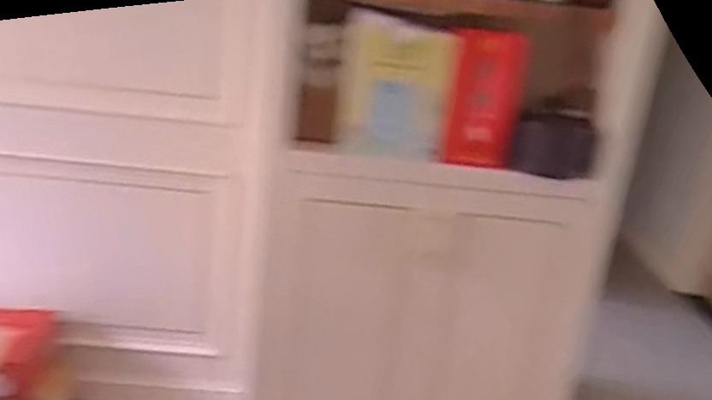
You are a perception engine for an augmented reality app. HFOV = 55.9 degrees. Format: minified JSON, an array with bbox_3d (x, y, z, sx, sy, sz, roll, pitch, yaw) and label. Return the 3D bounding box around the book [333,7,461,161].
[{"bbox_3d":[0.095,-0.254,1.571,0.263,0.330,0.045,2,24,-17],"label":"book"}]

